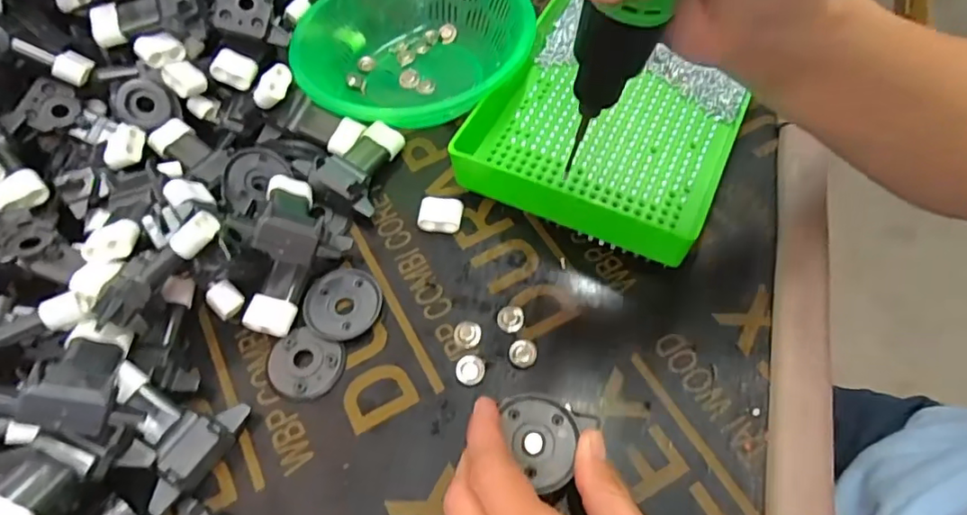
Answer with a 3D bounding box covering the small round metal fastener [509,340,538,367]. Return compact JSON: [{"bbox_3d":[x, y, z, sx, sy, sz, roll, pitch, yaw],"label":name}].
[{"bbox_3d":[0.021,0.051,0.309,0.014,0.004,0.015,-1,59,2],"label":"small round metal fastener"}]

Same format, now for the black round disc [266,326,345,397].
[{"bbox_3d":[-0.096,0.058,0.311,0.039,0.007,0.035,17,62,13],"label":"black round disc"}]

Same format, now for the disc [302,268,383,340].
[{"bbox_3d":[-0.080,0.027,0.328,0.042,0.007,0.042,-1,59,2],"label":"disc"}]

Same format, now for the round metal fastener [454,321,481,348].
[{"bbox_3d":[-0.009,0.041,0.317,0.015,0.004,0.015,-1,59,2],"label":"round metal fastener"}]

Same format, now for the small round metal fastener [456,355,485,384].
[{"bbox_3d":[-0.007,0.059,0.306,0.015,0.004,0.015,-1,59,2],"label":"small round metal fastener"}]

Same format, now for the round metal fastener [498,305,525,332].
[{"bbox_3d":[0.015,0.033,0.320,0.014,0.004,0.016,0,59,3],"label":"round metal fastener"}]

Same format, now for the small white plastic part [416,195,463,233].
[{"bbox_3d":[-0.025,-0.026,0.353,0.026,0.014,0.018,6,60,7],"label":"small white plastic part"}]

